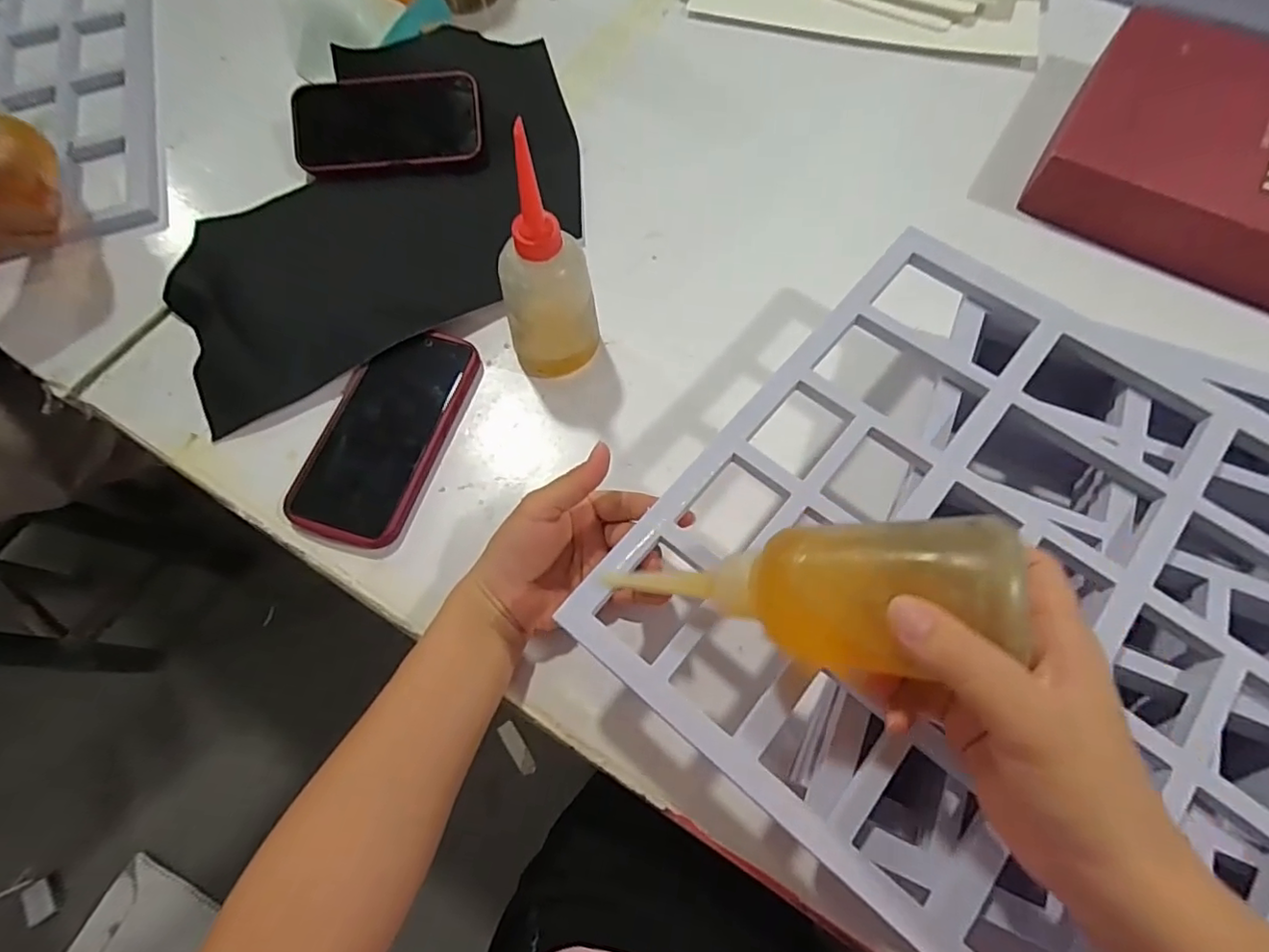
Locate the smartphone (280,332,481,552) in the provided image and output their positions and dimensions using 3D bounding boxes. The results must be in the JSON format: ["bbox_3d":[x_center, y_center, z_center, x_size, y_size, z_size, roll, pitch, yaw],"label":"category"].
[{"bbox_3d":[-0.175,-0.033,0.430,0.083,0.017,0.166,16,70,9],"label":"smartphone"}]

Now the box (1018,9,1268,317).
[{"bbox_3d":[0.502,-0.243,0.479,0.299,0.049,0.209,30,72,14],"label":"box"}]

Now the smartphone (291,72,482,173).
[{"bbox_3d":[-0.216,-0.309,0.526,0.157,0.011,0.069,-6,106,0],"label":"smartphone"}]

